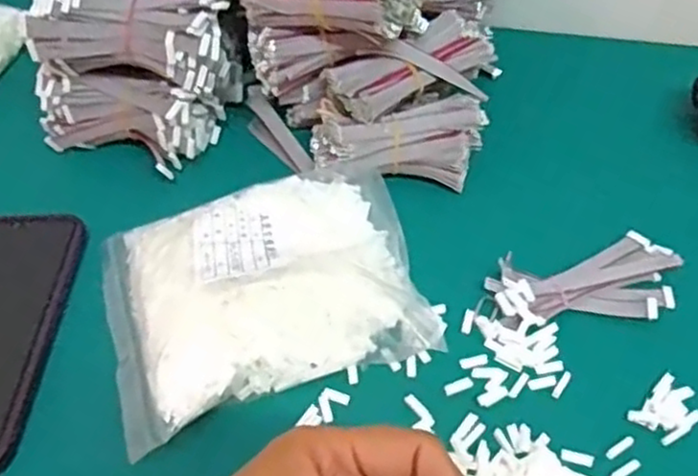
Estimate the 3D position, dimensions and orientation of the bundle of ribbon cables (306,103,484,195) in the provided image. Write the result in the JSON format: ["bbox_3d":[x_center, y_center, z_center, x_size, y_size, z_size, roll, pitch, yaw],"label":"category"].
[{"bbox_3d":[0.030,-0.056,0.443,0.105,0.038,0.046,-5,50,1],"label":"bundle of ribbon cables"}]

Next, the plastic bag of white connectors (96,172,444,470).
[{"bbox_3d":[-0.046,0.020,0.383,0.168,0.042,0.141,-19,51,-10],"label":"plastic bag of white connectors"}]

